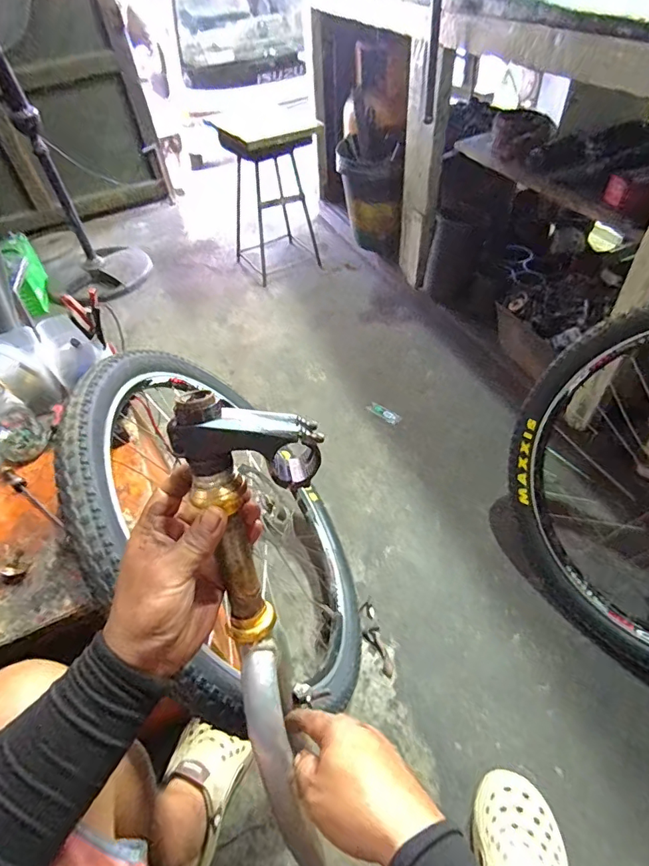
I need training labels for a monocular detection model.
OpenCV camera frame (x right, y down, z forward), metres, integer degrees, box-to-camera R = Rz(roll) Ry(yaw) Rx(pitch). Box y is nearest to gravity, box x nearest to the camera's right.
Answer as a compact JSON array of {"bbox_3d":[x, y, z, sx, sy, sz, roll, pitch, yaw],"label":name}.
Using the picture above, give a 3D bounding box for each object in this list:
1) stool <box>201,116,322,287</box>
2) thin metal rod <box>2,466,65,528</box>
[{"bbox_3d":[-0.189,-0.850,1.767,0.324,0.501,0.319,-24,50,-15],"label":"stool"},{"bbox_3d":[-0.395,0.084,0.644,0.138,0.016,0.016,31,58,28],"label":"thin metal rod"}]

